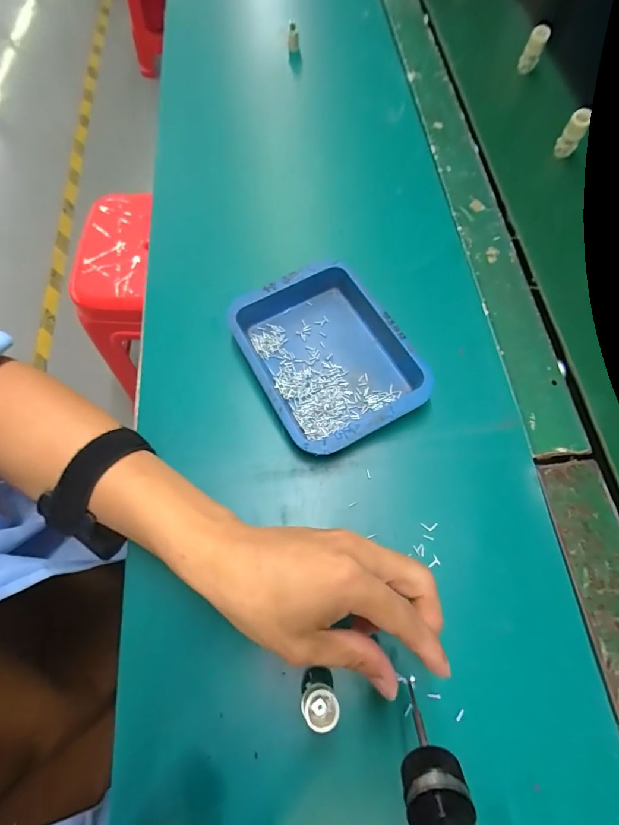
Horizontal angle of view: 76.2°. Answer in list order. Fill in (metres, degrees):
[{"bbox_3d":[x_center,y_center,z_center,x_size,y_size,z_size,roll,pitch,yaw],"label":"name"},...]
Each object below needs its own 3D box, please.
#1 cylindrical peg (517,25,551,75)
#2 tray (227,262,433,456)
[{"bbox_3d":[0.273,-0.442,0.480,0.022,0.049,0.015,25,69,8],"label":"cylindrical peg"},{"bbox_3d":[0.014,-0.048,0.326,0.117,0.028,0.153,-29,70,-9],"label":"tray"}]

